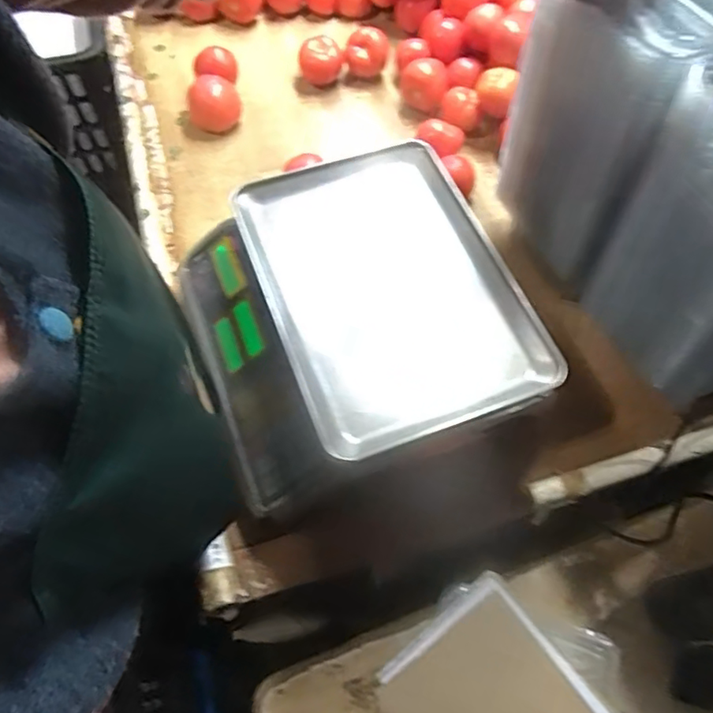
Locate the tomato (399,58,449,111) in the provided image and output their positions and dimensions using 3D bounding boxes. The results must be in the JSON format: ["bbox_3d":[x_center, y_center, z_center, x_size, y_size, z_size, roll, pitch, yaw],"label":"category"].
[{"bbox_3d":[0.100,-0.406,0.866,0.074,0.062,0.079,12,64,4],"label":"tomato"}]

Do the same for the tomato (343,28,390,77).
[{"bbox_3d":[0.016,-0.472,0.903,0.067,0.056,0.059,13,64,5],"label":"tomato"}]

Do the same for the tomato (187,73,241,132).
[{"bbox_3d":[-0.207,-0.363,0.843,0.074,0.060,0.069,1,64,-1],"label":"tomato"}]

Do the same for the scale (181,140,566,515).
[{"bbox_3d":[-0.010,-0.049,0.617,0.334,0.108,0.338,-18,66,-10],"label":"scale"}]

